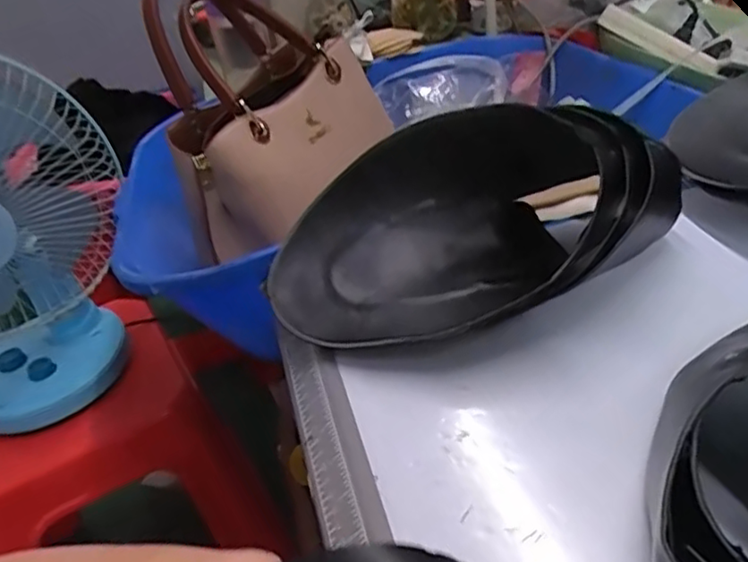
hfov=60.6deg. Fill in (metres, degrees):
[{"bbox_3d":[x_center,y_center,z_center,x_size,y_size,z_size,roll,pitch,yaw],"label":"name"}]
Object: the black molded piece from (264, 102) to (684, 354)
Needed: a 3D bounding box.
[{"bbox_3d":[0.064,-0.040,0.437,0.282,0.112,0.150,-11,37,-2],"label":"black molded piece"}]

